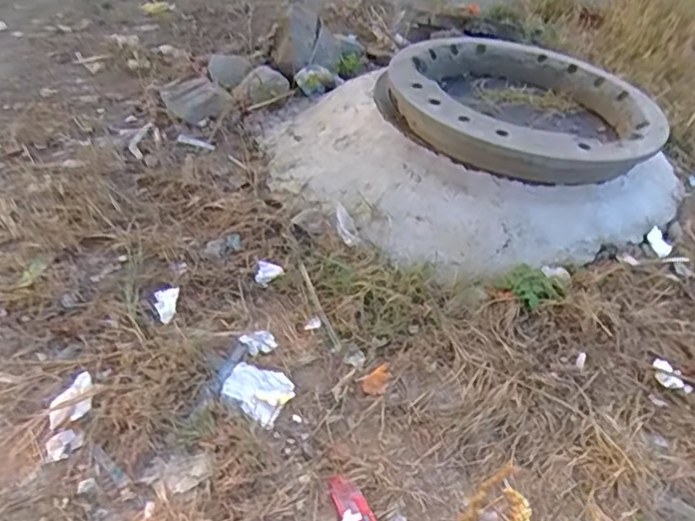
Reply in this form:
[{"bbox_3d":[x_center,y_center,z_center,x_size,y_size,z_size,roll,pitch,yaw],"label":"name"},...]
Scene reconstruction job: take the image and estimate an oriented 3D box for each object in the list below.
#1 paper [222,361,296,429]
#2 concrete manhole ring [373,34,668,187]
[{"bbox_3d":[-0.174,0.250,1.088,0.125,0.024,0.118,22,42,17],"label":"paper"},{"bbox_3d":[0.507,-0.466,1.596,0.716,0.111,0.760,5,40,-4],"label":"concrete manhole ring"}]

